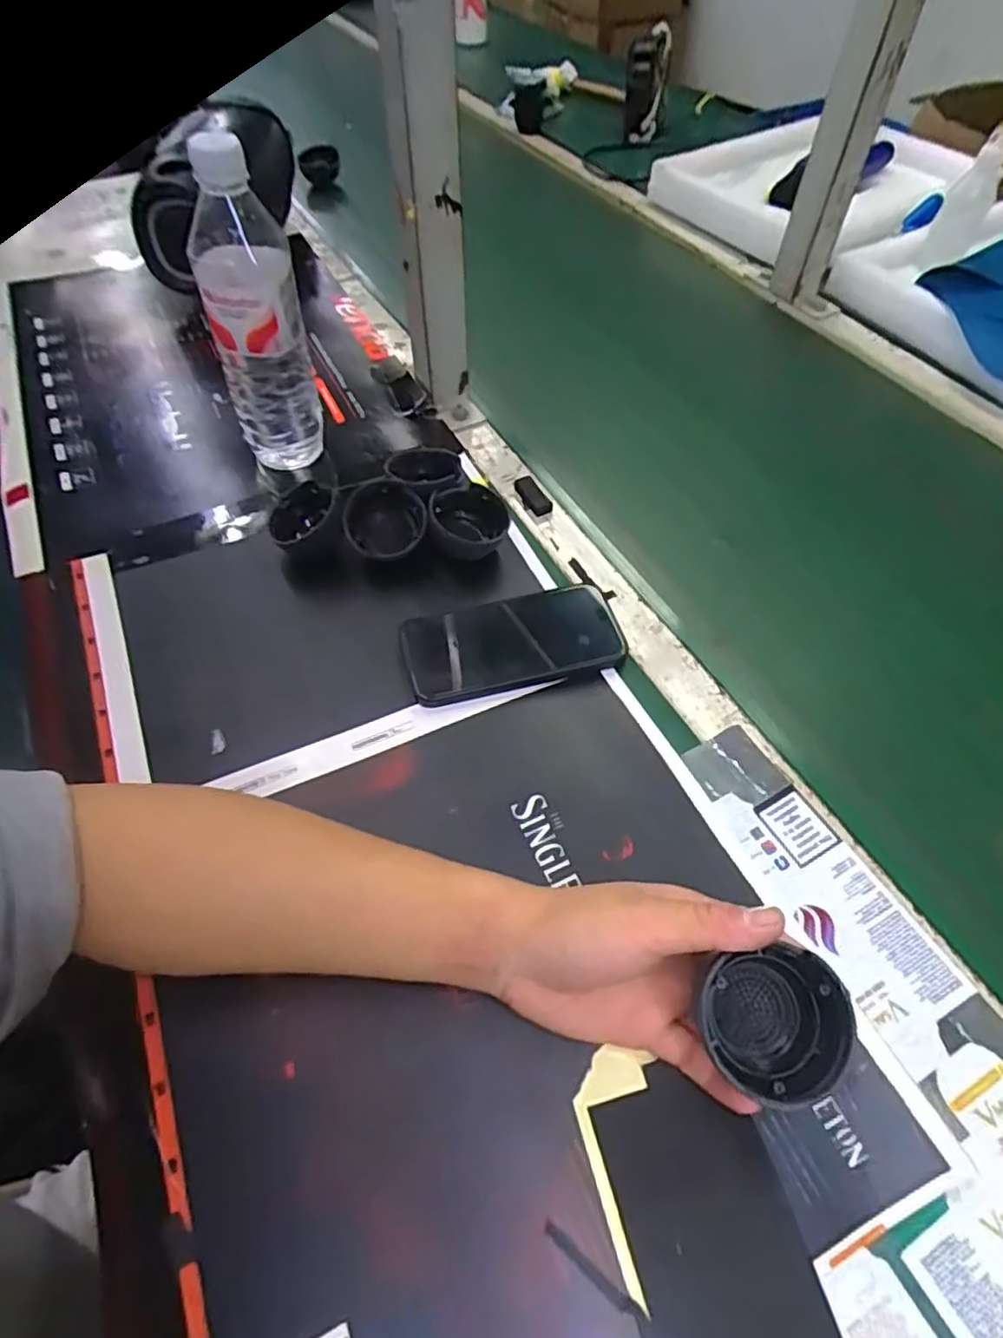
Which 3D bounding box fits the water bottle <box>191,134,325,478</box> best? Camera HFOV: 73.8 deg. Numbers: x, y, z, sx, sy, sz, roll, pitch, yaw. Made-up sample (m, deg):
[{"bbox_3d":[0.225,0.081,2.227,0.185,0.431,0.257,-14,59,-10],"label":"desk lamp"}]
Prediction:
[{"bbox_3d":[-0.186,-0.260,0.515,0.073,0.228,0.061,-18,57,-12],"label":"water bottle"}]

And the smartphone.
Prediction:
[{"bbox_3d":[0.008,-0.019,0.470,0.151,0.011,0.077,-13,56,-3],"label":"smartphone"}]

